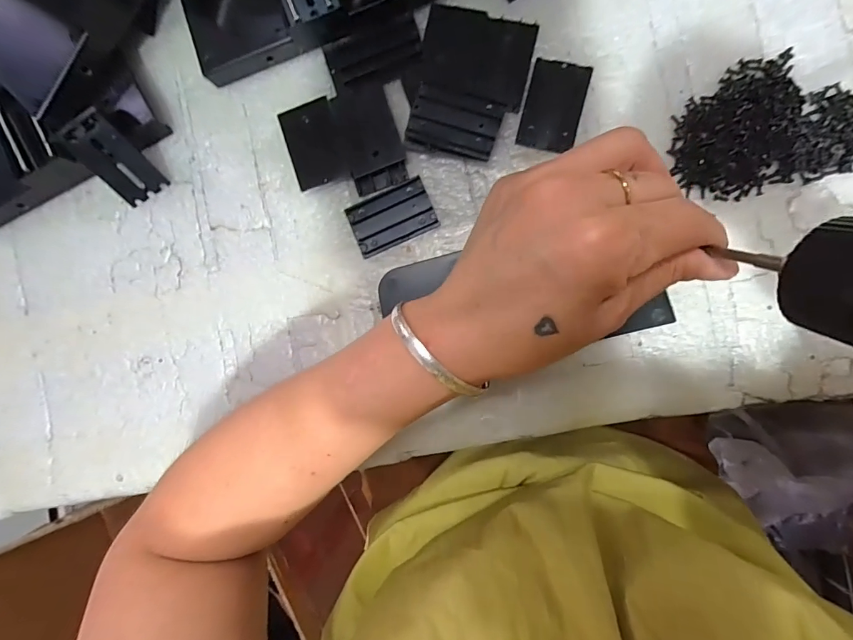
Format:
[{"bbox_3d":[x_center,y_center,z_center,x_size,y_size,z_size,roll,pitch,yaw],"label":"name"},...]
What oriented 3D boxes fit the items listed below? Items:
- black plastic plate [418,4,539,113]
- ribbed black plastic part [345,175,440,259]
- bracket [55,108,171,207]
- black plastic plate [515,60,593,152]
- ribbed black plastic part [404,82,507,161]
[{"bbox_3d":[0.032,-0.168,0.262,0.068,0.004,0.051,16,95,5],"label":"black plastic plate"},{"bbox_3d":[-0.023,-0.067,0.269,0.054,0.004,0.035,-23,91,7],"label":"ribbed black plastic part"},{"bbox_3d":[-0.206,-0.106,0.273,0.033,0.055,0.011,-30,47,2],"label":"bracket"},{"bbox_3d":[0.080,-0.134,0.259,0.035,0.005,0.054,14,95,5],"label":"black plastic plate"},{"bbox_3d":[0.017,-0.121,0.258,0.055,0.015,0.035,15,95,5],"label":"ribbed black plastic part"}]

